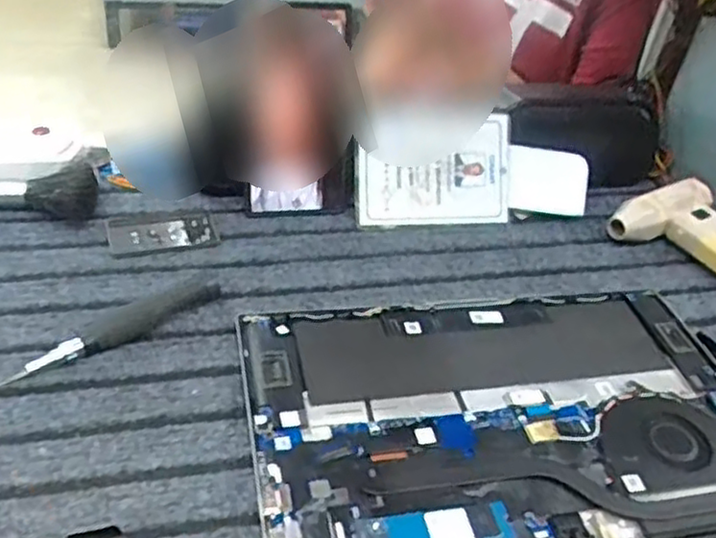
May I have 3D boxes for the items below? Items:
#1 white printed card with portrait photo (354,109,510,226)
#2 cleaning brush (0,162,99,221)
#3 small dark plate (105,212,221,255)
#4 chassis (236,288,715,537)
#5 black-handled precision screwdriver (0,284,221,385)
[{"bbox_3d":[0.063,-0.084,0.602,0.132,0.092,0.007,-2,9,-15],"label":"white printed card with portrait photo"},{"bbox_3d":[-0.306,-0.064,0.545,0.204,0.034,0.053,2,39,-8],"label":"cleaning brush"},{"bbox_3d":[-0.151,-0.030,0.560,0.080,0.004,0.046,-9,42,-22],"label":"small dark plate"},{"bbox_3d":[0.096,0.089,0.439,0.316,0.017,0.207,-3,39,-14],"label":"chassis"},{"bbox_3d":[-0.152,0.036,0.458,0.134,0.017,0.018,-23,47,-33],"label":"black-handled precision screwdriver"}]

